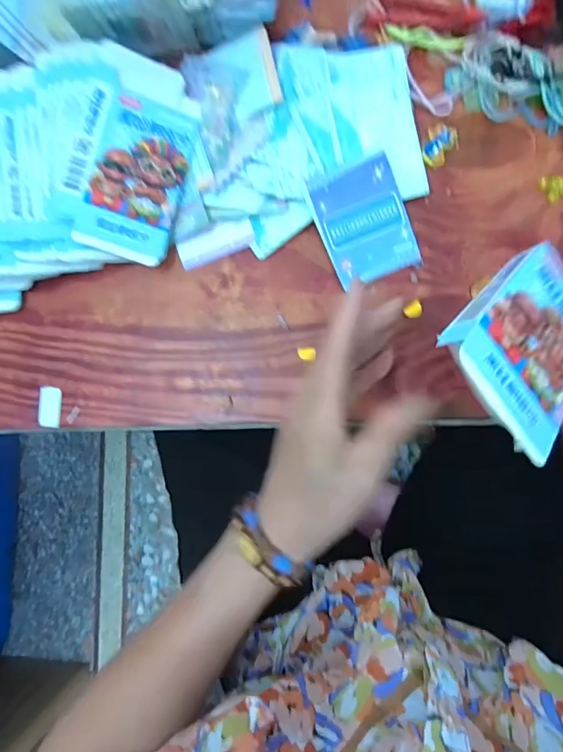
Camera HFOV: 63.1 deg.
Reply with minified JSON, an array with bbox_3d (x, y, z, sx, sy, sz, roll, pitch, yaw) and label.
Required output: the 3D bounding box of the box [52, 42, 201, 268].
[{"bbox_3d":[-0.114,-0.167,0.348,0.084,0.007,0.147,15,90,-14],"label":"box"}]

